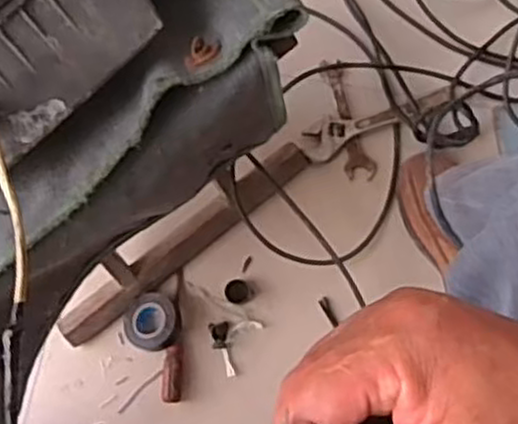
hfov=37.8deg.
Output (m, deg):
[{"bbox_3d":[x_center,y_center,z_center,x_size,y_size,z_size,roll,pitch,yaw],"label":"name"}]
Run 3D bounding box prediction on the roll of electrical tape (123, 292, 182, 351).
[{"bbox_3d":[-0.116,0.118,0.817,0.057,0.026,0.062,0,78,0],"label":"roll of electrical tape"}]

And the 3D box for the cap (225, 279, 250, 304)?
[{"bbox_3d":[-0.024,0.087,0.828,0.026,0.008,0.026,0,78,0],"label":"cap"}]

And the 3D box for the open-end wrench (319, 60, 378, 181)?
[{"bbox_3d":[0.104,-0.108,0.878,0.036,0.007,0.148,-11,78,-2],"label":"open-end wrench"}]

